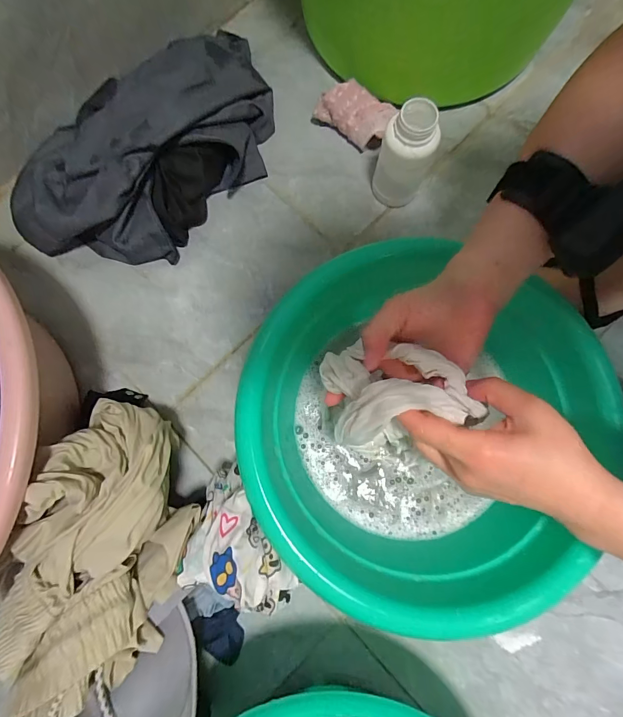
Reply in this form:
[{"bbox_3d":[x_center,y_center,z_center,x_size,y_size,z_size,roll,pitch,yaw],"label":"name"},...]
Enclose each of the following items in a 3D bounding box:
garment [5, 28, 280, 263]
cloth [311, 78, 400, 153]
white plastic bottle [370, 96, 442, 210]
[{"bbox_3d":[-0.193,-0.280,0.465,0.211,0.088,0.351,40,80,8],"label":"garment"},{"bbox_3d":[0.057,-0.327,0.493,0.102,0.054,0.051,31,79,6],"label":"cloth"},{"bbox_3d":[0.113,-0.242,0.437,0.058,0.124,0.057,0,77,0],"label":"white plastic bottle"}]

